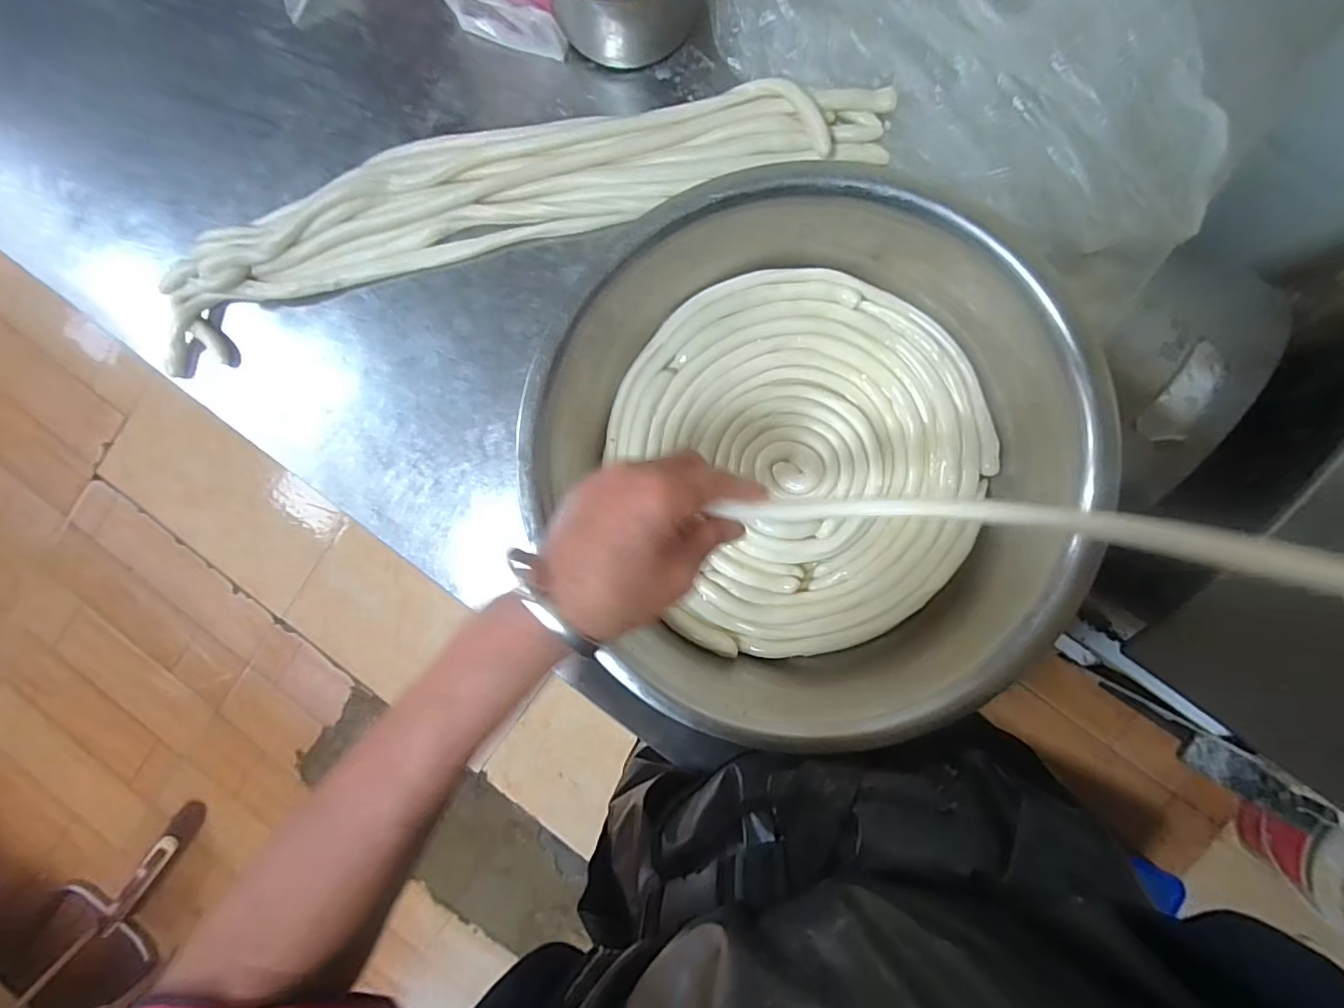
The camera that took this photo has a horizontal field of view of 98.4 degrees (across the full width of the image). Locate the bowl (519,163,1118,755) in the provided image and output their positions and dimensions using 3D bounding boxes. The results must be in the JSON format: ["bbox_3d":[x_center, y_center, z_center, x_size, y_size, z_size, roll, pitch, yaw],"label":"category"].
[{"bbox_3d":[0.083,-0.025,0.408,0.337,0.115,0.336,0,91,7],"label":"bowl"}]

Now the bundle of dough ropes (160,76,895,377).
[{"bbox_3d":[-0.146,-0.260,0.474,0.611,0.030,0.123,-13,89,7],"label":"bundle of dough ropes"}]

